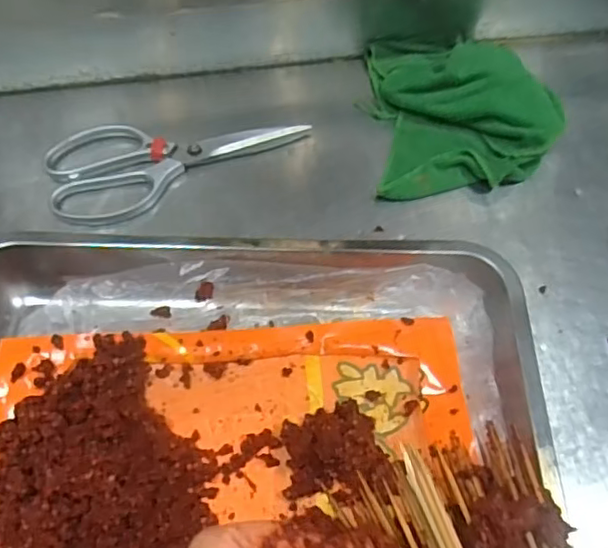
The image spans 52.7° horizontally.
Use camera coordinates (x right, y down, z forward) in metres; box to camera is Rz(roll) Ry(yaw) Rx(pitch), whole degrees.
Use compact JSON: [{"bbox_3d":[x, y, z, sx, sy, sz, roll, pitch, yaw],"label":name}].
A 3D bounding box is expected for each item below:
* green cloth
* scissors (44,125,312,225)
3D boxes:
[{"bbox_3d":[0.143,-0.156,0.549,0.165,0.044,0.174,-5,58,-3],"label":"green cloth"},{"bbox_3d":[-0.104,-0.099,0.523,0.220,0.025,0.084,-14,58,-8],"label":"scissors"}]

